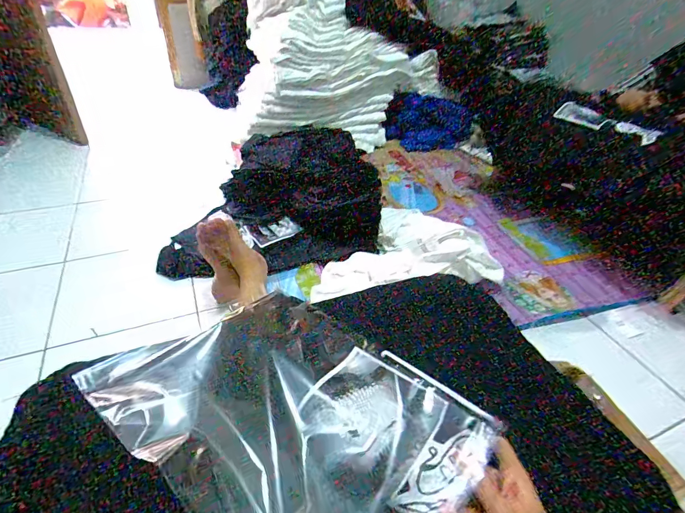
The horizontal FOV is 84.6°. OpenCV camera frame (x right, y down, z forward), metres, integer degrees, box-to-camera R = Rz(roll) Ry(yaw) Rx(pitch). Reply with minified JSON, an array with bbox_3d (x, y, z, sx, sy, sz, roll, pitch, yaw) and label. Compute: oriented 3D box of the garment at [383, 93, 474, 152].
[{"bbox_3d":[0.384,-0.599,1.718,0.375,0.211,0.121,9,40,5],"label":"garment"}]

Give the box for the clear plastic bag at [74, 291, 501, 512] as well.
[{"bbox_3d":[-0.055,0.158,0.390,0.350,0.040,0.241,30,46,27],"label":"clear plastic bag"}]

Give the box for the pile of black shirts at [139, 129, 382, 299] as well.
[{"bbox_3d":[-0.111,-0.195,1.228,0.477,0.226,0.546,-15,44,-22],"label":"pile of black shirts"}]

